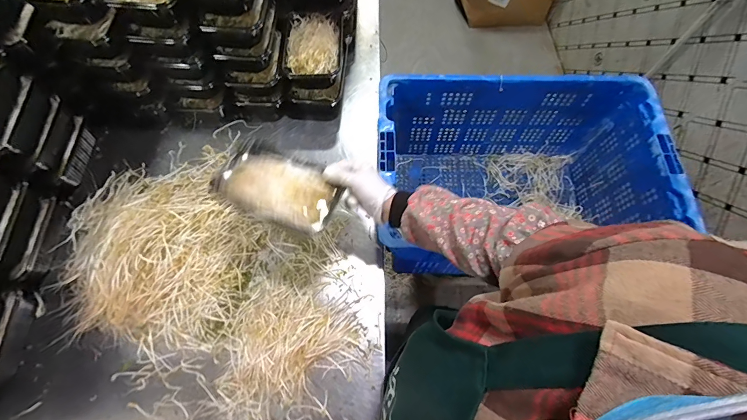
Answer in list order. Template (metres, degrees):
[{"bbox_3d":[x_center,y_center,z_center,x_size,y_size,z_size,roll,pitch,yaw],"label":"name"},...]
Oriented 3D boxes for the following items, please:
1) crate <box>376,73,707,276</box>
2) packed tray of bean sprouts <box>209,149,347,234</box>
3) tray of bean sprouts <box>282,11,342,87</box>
[{"bbox_3d":[0.311,-0.065,0.874,0.586,0.320,0.374,-1,68,0],"label":"crate"},{"bbox_3d":[-0.144,-0.038,0.552,0.178,0.039,0.112,20,69,8],"label":"packed tray of bean sprouts"},{"bbox_3d":[-0.131,-0.348,0.797,0.127,0.062,0.180,0,68,0],"label":"tray of bean sprouts"}]

